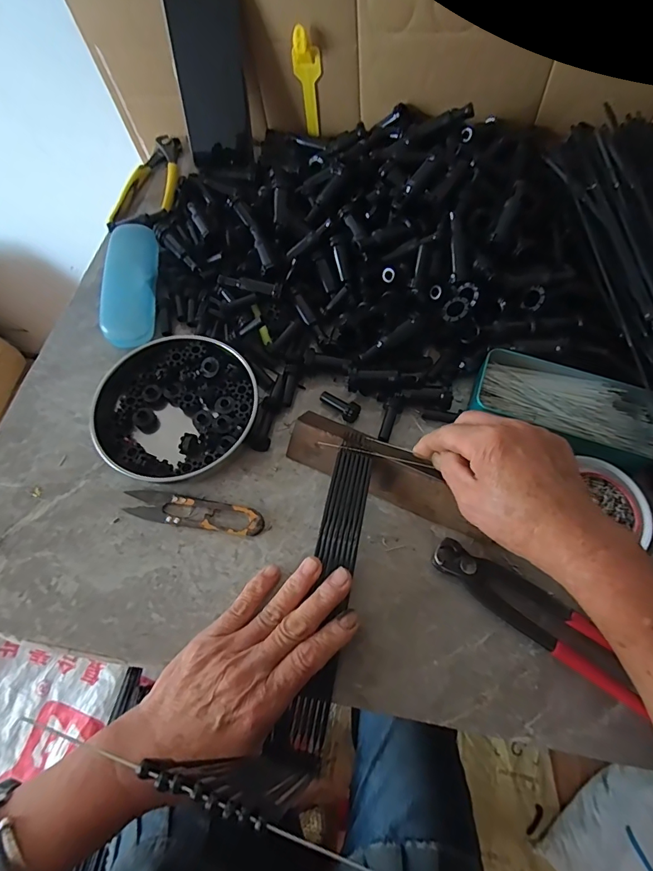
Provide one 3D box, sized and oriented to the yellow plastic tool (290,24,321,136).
[{"bbox_3d":[-0.020,-0.403,0.495,0.031,0.109,0.014,-4,64,-1],"label":"yellow plastic tool"}]

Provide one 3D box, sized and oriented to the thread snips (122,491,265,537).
[{"bbox_3d":[-0.110,0.063,0.353,0.117,0.008,0.025,9,65,6],"label":"thread snips"}]

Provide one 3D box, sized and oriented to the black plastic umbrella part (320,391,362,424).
[{"bbox_3d":[0.010,-0.026,0.390,0.039,0.018,0.020,23,67,12],"label":"black plastic umbrella part"}]

